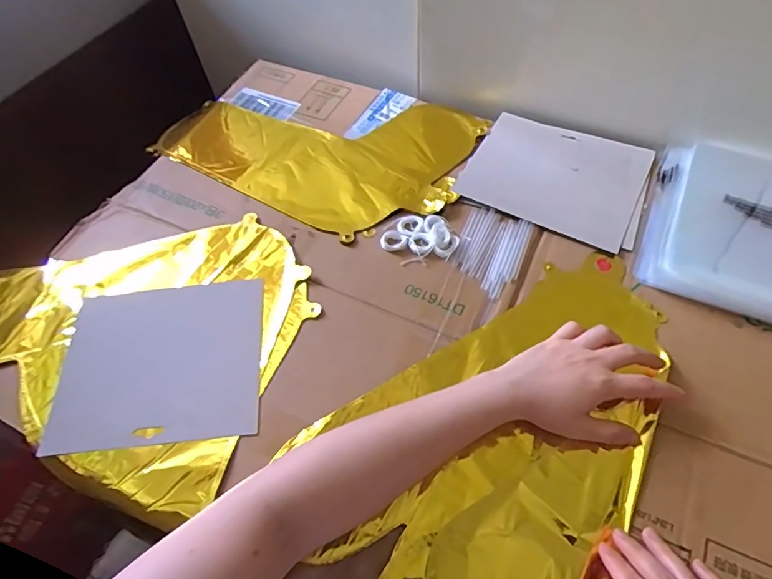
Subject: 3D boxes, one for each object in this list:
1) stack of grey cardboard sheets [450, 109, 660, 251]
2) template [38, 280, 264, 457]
[{"bbox_3d":[0.198,-0.133,0.566,0.195,0.008,0.159,22,62,16],"label":"stack of grey cardboard sheets"},{"bbox_3d":[-0.218,0.068,0.473,0.192,0.010,0.160,-7,58,2],"label":"template"}]

